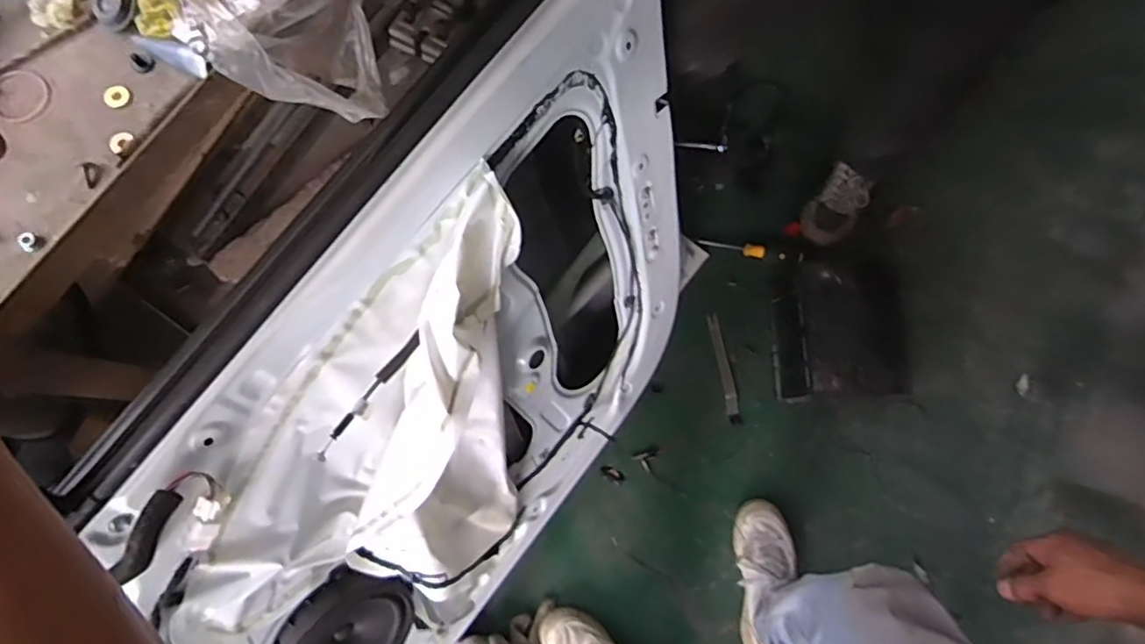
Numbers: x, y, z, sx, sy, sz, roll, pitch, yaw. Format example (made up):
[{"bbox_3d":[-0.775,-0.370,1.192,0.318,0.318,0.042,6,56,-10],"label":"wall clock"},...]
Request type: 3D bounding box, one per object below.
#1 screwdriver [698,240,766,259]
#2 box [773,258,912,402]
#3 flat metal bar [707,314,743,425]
[{"bbox_3d":[0.321,-0.152,1.197,0.136,0.021,0.032,11,79,2],"label":"screwdriver"},{"bbox_3d":[0.468,0.023,1.094,0.183,0.167,0.229,-4,79,-1],"label":"box"},{"bbox_3d":[0.297,0.091,1.162,0.026,0.006,0.211,-10,82,-8],"label":"flat metal bar"}]

